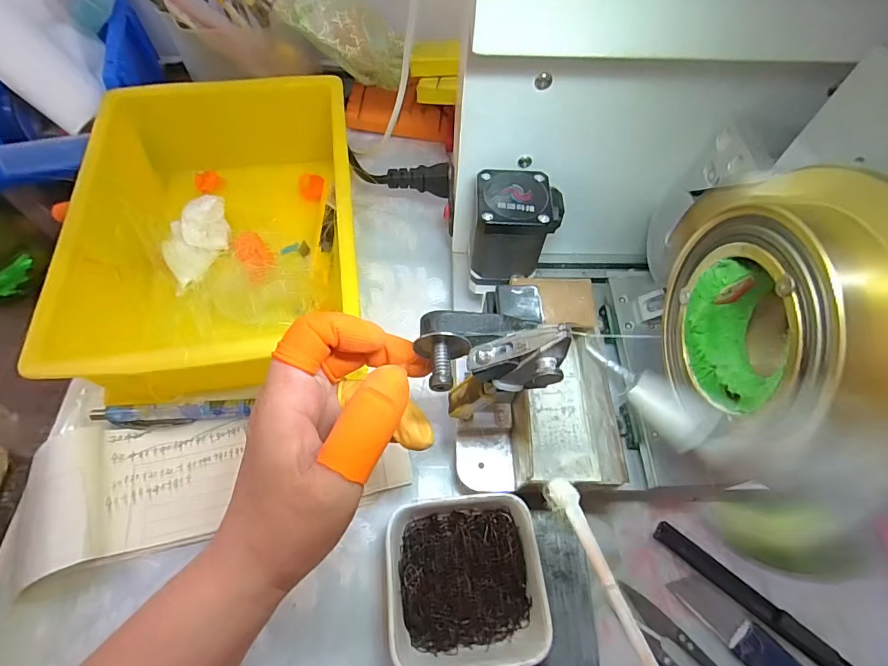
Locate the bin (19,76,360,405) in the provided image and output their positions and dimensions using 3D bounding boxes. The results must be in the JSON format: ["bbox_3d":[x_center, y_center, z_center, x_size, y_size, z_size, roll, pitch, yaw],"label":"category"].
[{"bbox_3d":[-0.152,-0.077,0.329,0.171,0.074,0.252,-6,62,-4],"label":"bin"}]

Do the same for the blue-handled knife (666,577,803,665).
[{"bbox_3d":[0.172,0.174,0.240,0.105,0.010,0.023,40,68,19],"label":"blue-handled knife"}]

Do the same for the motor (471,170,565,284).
[{"bbox_3d":[0.043,-0.061,0.273,0.048,0.050,0.052,2,61,0],"label":"motor"}]

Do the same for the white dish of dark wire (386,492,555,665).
[{"bbox_3d":[0.011,0.134,0.246,0.079,0.032,0.080,-3,61,-3],"label":"white dish of dark wire"}]

